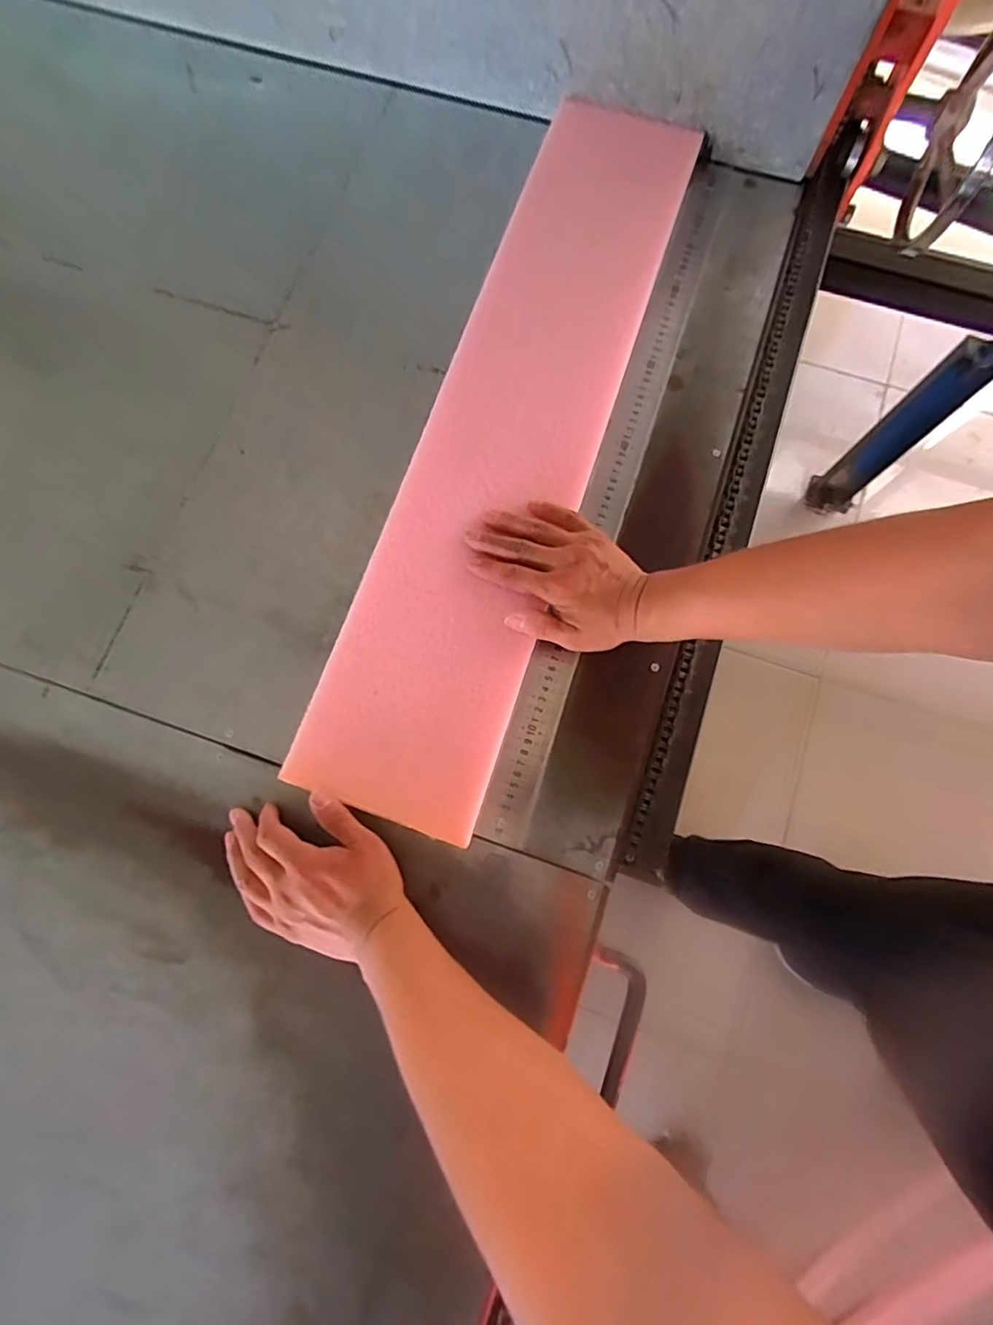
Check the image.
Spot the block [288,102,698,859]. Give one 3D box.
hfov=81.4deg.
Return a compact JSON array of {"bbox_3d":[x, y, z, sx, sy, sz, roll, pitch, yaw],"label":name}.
[{"bbox_3d":[0.017,-0.214,0.543,0.161,0.037,0.745,20,79,-3],"label":"block"}]

